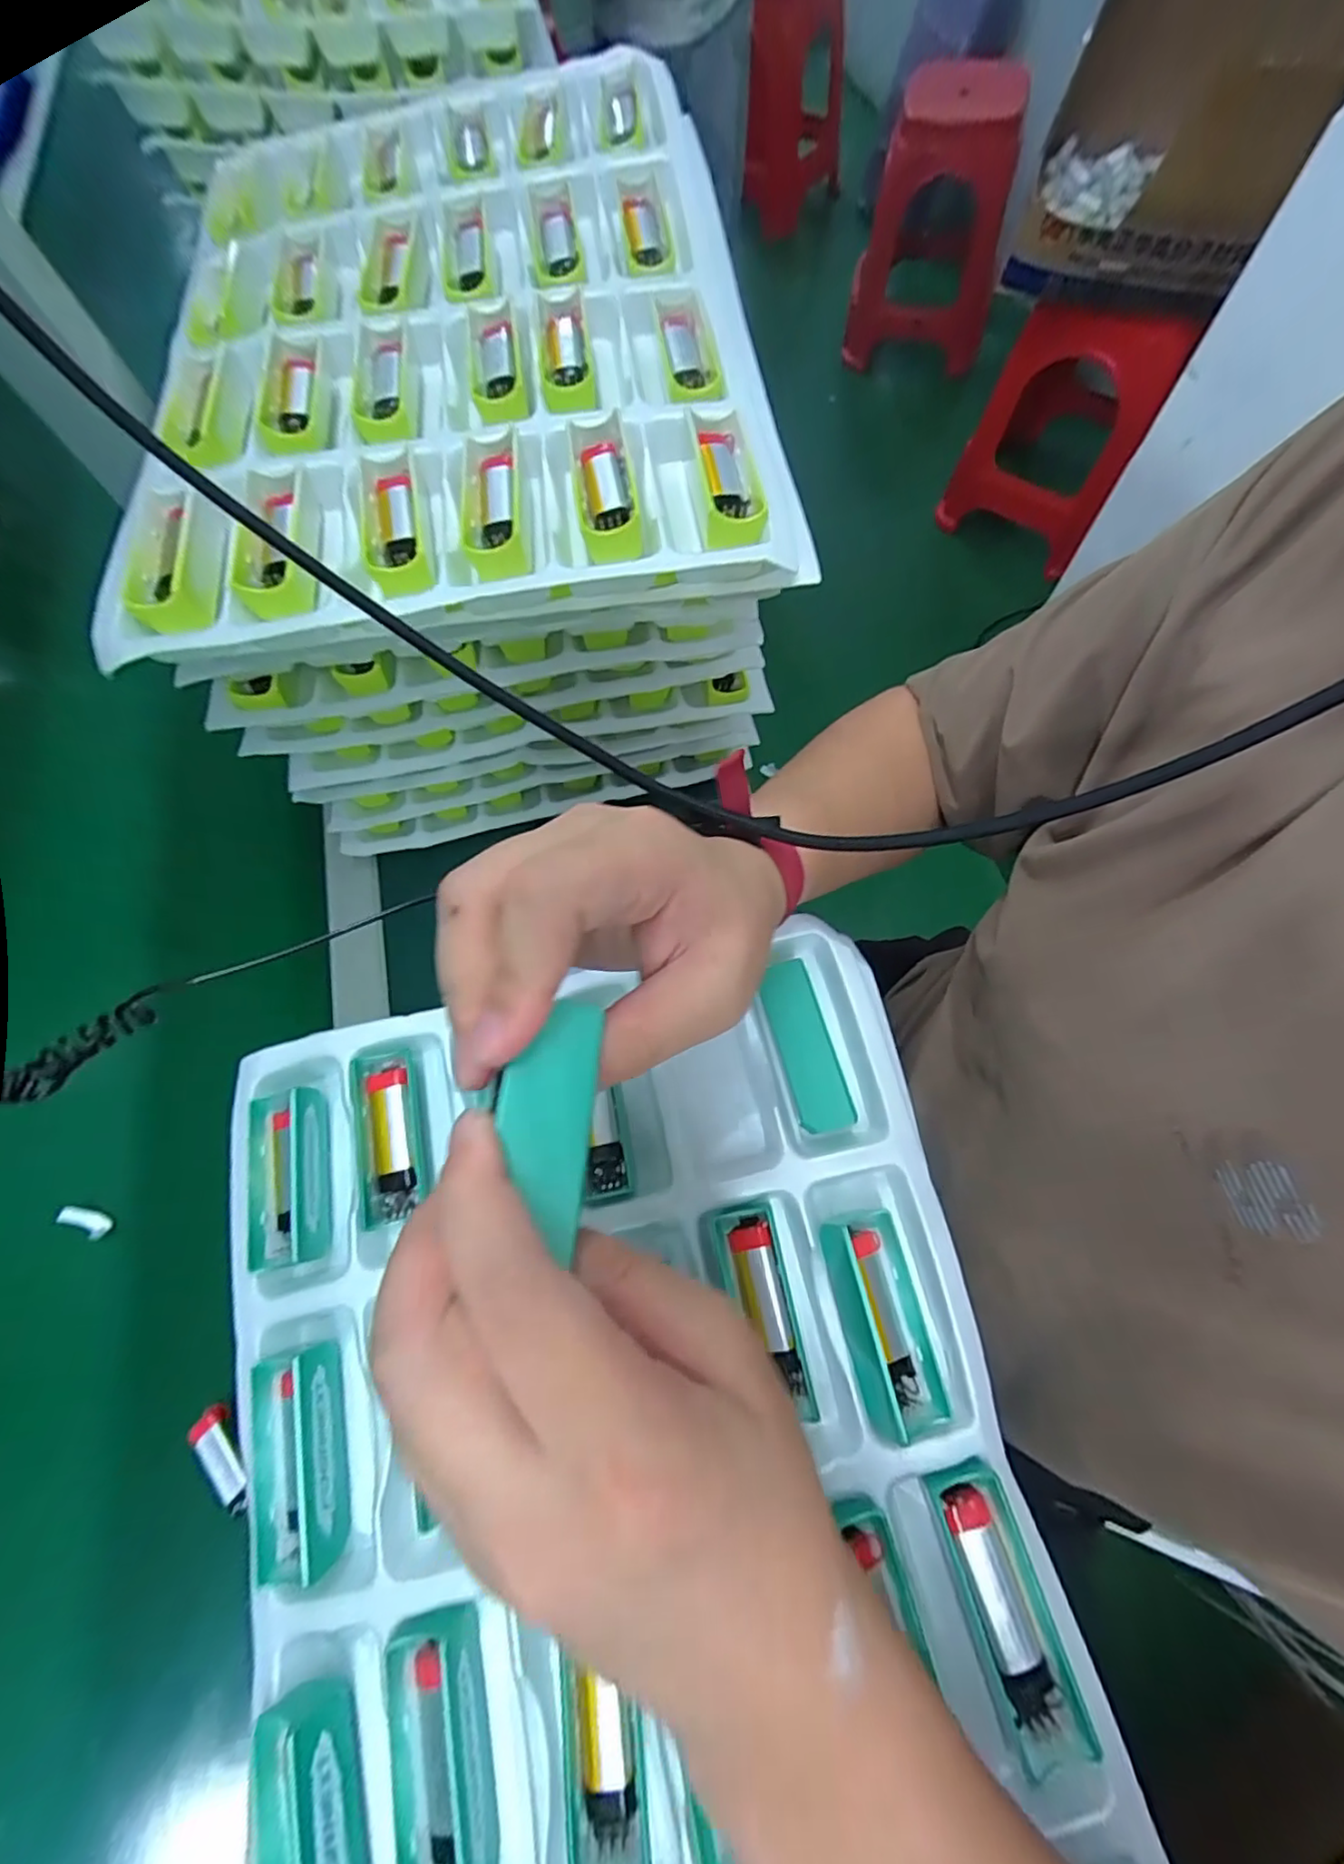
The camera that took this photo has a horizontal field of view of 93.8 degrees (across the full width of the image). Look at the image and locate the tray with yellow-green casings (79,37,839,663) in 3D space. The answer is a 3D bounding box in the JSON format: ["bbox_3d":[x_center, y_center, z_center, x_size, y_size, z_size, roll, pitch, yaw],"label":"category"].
[{"bbox_3d":[-0.125,-0.344,0.355,0.320,0.045,0.456,-8,70,1],"label":"tray with yellow-green casings"}]

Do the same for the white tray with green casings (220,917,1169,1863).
[{"bbox_3d":[-0.017,0.235,0.248,0.313,0.028,0.444,-13,70,-1],"label":"white tray with green casings"}]

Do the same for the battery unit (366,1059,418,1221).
[{"bbox_3d":[-0.133,0.099,0.302,0.017,0.009,0.071,-14,70,-1],"label":"battery unit"}]

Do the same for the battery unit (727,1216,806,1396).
[{"bbox_3d":[0.039,0.157,0.268,0.018,0.015,0.064,-13,70,-1],"label":"battery unit"}]

